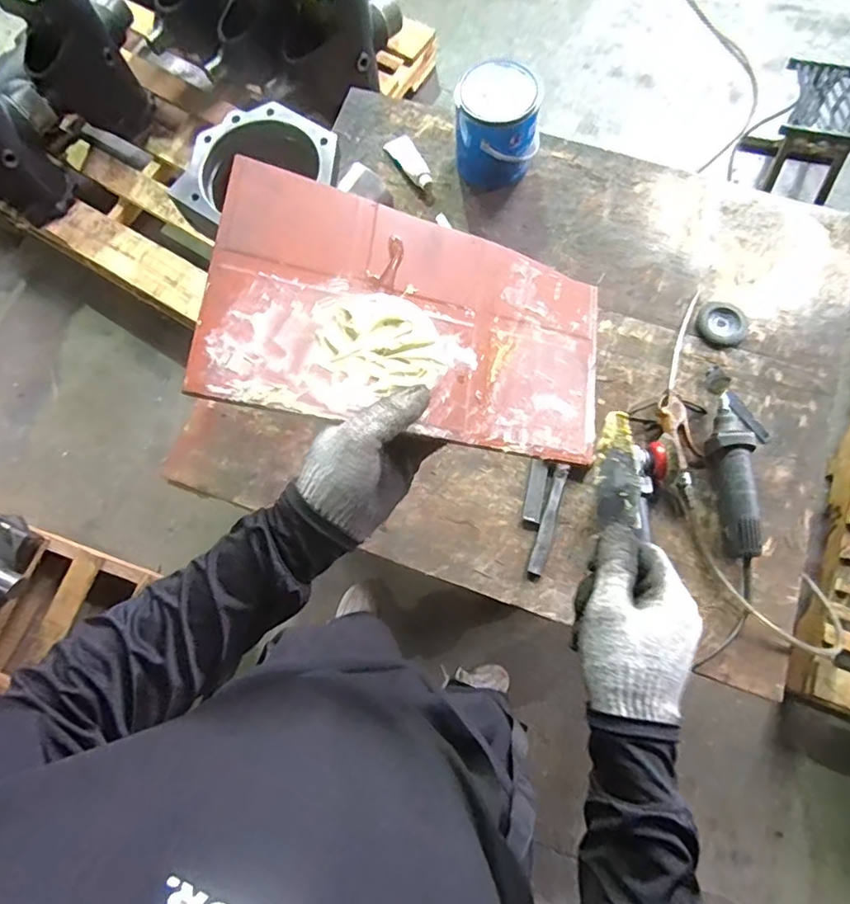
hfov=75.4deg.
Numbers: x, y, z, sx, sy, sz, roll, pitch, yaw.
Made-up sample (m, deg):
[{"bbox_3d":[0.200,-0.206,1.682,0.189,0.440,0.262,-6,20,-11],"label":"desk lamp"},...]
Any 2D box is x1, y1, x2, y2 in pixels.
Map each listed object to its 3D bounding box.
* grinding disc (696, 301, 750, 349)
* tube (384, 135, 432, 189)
[{"bbox_3d":[0.556,-0.239,1.029,0.088,0.011,0.094,-1,75,2],"label":"grinding disc"},{"bbox_3d":[-0.025,-0.602,1.137,0.056,0.025,0.144,-34,76,-6],"label":"tube"}]

